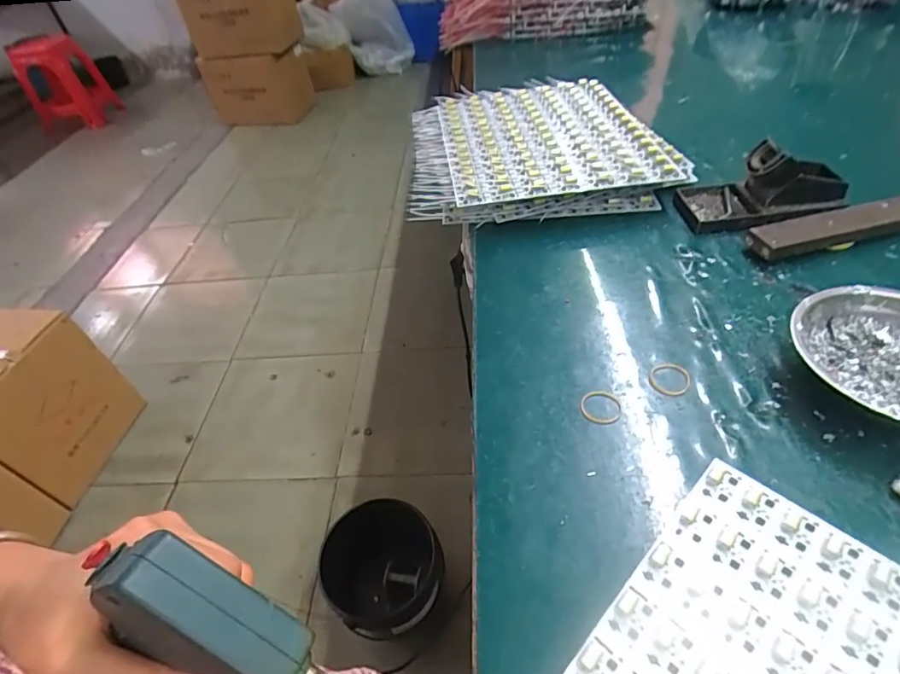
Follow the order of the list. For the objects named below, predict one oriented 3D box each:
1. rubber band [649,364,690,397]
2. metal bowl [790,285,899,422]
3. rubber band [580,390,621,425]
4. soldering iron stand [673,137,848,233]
[{"bbox_3d":[0.170,0.032,0.381,0.029,0.004,0.032,7,47,14],"label":"rubber band"},{"bbox_3d":[0.310,0.021,0.345,0.124,0.040,0.122,-4,46,4],"label":"metal bowl"},{"bbox_3d":[0.113,0.051,0.368,0.030,0.004,0.030,-4,46,4],"label":"rubber band"},{"bbox_3d":[0.315,-0.150,0.493,0.142,0.063,0.080,3,47,10],"label":"soldering iron stand"}]

